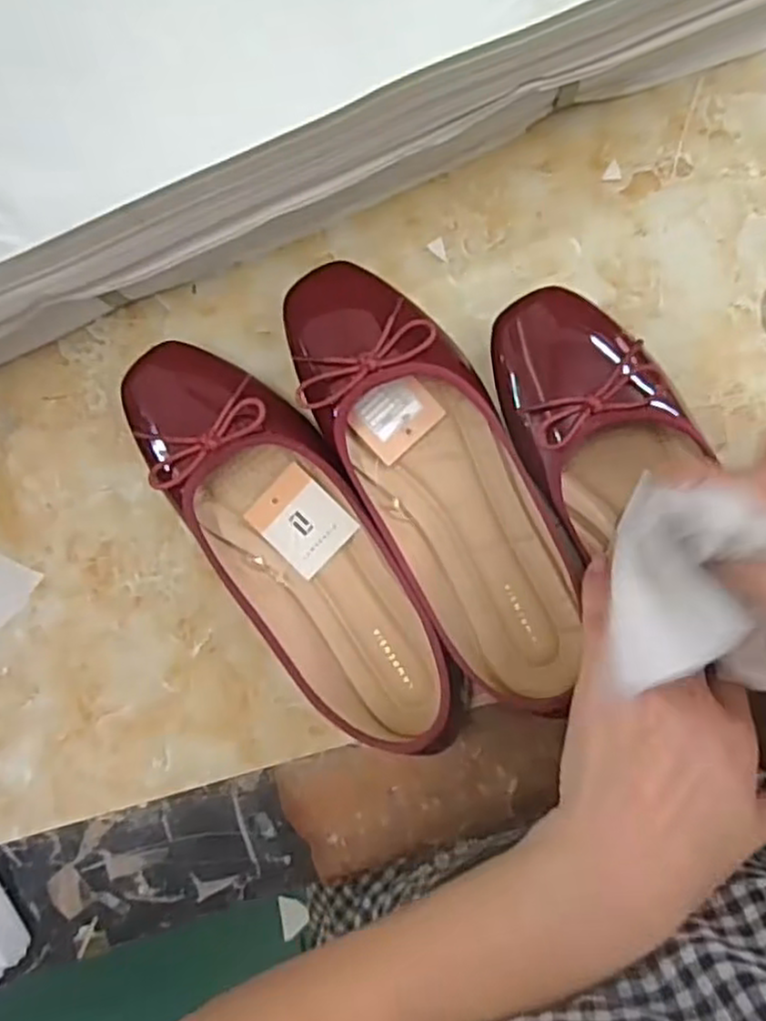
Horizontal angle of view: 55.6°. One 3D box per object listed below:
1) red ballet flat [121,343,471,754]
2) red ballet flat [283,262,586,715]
[{"bbox_3d":[-0.046,0.016,0.384,0.080,0.065,0.245,-36,86,7],"label":"red ballet flat"},{"bbox_3d":[0.032,-0.015,0.380,0.084,0.047,0.253,-31,87,7],"label":"red ballet flat"}]

